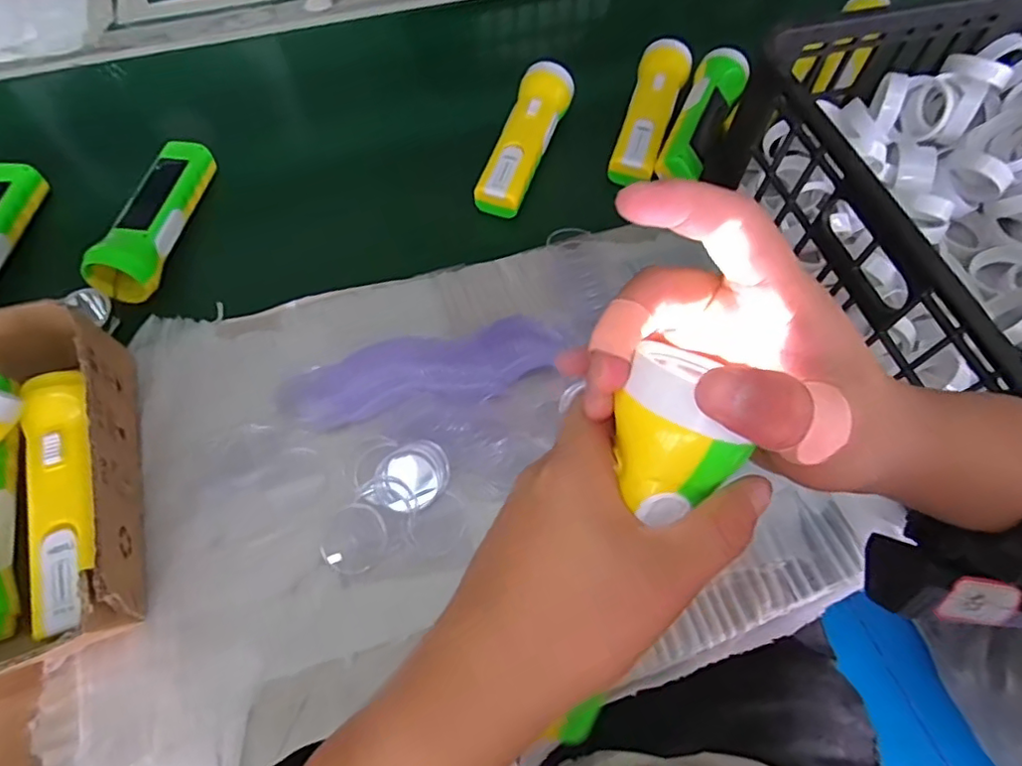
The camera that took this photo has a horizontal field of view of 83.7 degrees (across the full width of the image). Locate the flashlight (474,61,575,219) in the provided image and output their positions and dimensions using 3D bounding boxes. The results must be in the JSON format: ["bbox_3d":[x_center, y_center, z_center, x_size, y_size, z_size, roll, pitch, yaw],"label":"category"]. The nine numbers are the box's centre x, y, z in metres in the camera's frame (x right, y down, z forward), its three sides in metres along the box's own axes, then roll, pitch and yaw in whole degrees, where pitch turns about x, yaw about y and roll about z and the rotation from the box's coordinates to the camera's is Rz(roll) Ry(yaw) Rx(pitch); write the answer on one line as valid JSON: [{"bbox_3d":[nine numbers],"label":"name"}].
[{"bbox_3d":[0.014,-0.232,0.540,0.046,0.050,0.161,21,64,9],"label":"flashlight"}]

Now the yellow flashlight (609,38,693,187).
[{"bbox_3d":[0.138,-0.273,0.567,0.051,0.047,0.167,17,63,7],"label":"yellow flashlight"}]

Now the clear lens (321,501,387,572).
[{"bbox_3d":[-0.106,0.104,0.382,0.043,0.013,0.041,1,62,-2],"label":"clear lens"}]

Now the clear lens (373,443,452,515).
[{"bbox_3d":[-0.069,0.064,0.399,0.052,0.008,0.044,-37,69,-19],"label":"clear lens"}]

